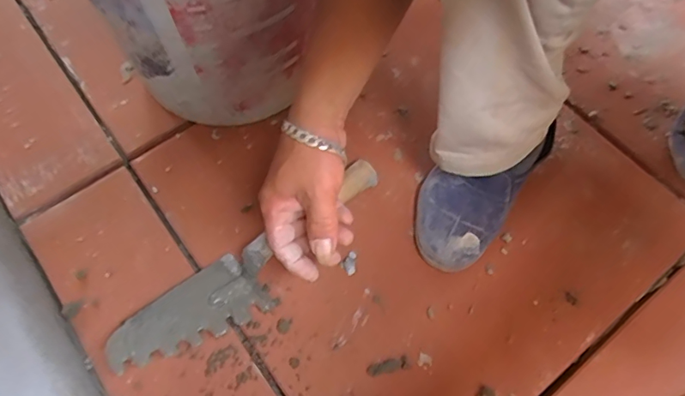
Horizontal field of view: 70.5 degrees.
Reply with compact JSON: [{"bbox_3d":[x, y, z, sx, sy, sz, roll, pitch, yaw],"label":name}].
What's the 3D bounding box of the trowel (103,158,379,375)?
[{"bbox_3d":[-0.089,0.066,0.518,0.333,0.056,0.077,-36,67,-20],"label":"trowel"}]

